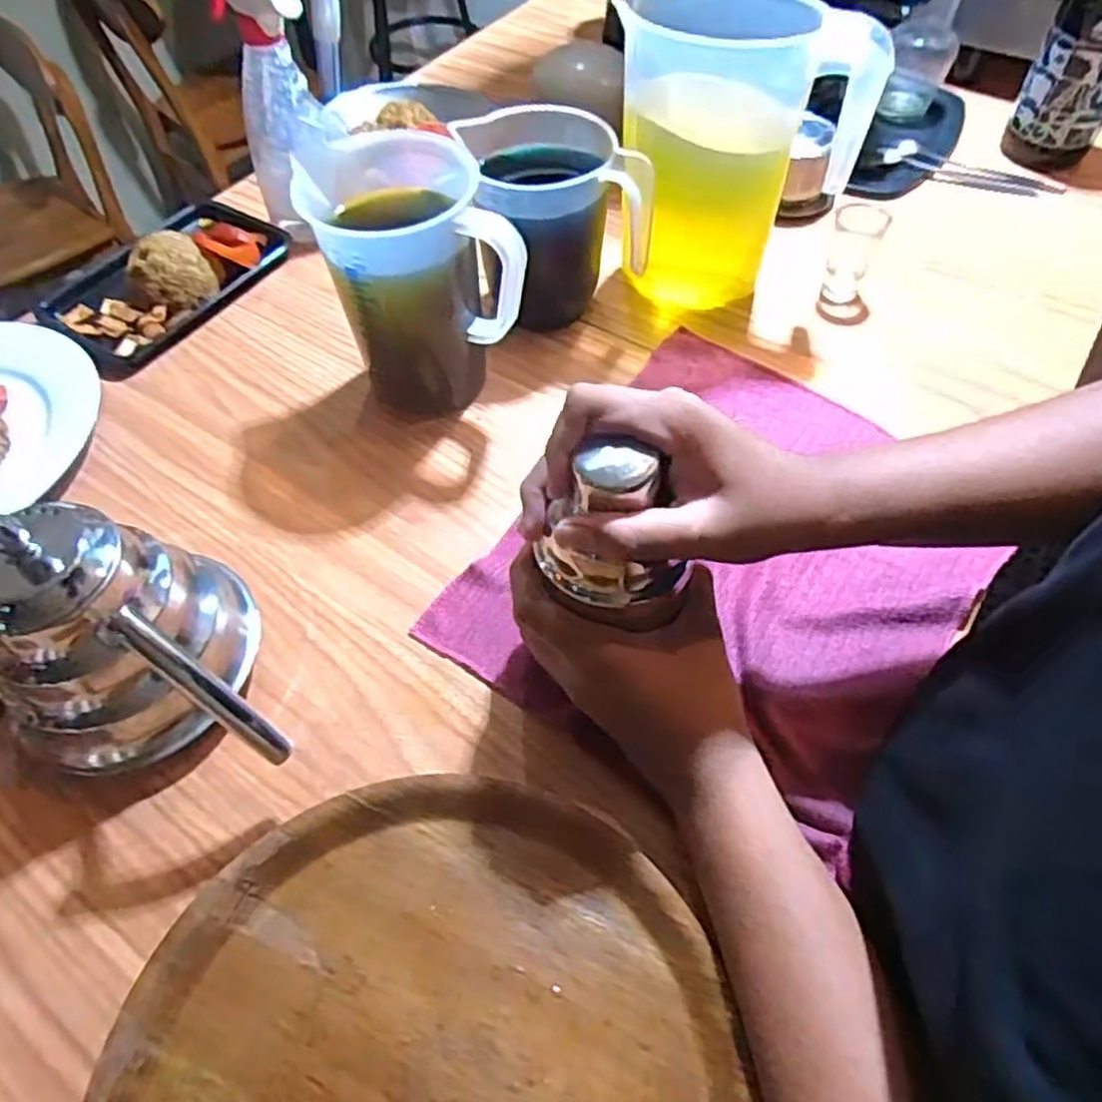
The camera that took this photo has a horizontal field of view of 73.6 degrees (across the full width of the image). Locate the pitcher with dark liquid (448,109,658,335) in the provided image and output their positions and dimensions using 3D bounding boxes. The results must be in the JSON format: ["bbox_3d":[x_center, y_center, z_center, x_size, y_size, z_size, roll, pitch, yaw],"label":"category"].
[{"bbox_3d":[0.002,-0.264,0.600,0.129,0.138,0.112,-11,57,-6],"label":"pitcher with dark liquid"}]

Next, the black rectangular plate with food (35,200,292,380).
[{"bbox_3d":[-0.354,-0.259,0.667,0.146,0.054,0.209,36,64,22],"label":"black rectangular plate with food"}]

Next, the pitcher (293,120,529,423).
[{"bbox_3d":[-0.095,-0.185,0.533,0.117,0.165,0.127,-22,59,-13],"label":"pitcher"}]

